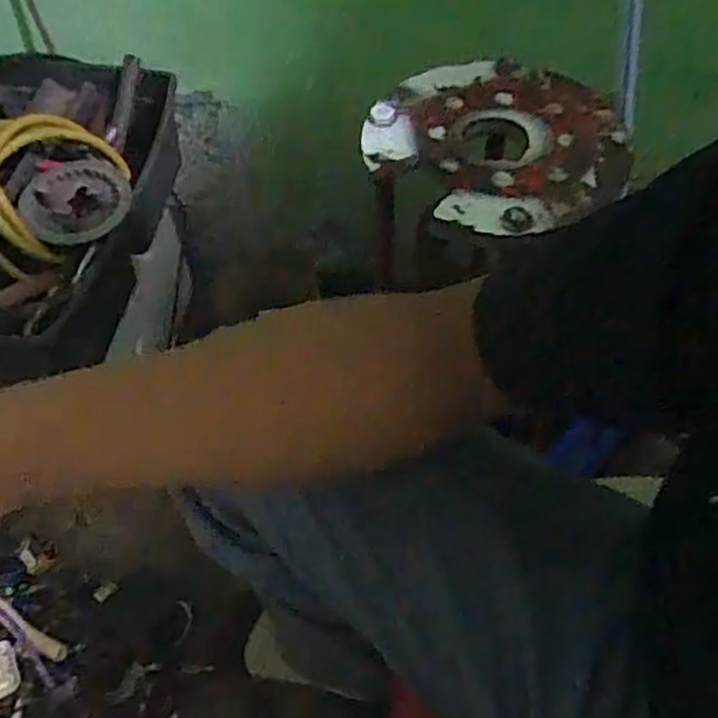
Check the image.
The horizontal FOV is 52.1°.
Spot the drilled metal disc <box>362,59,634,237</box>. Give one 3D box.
[{"bbox_3d":[0.112,-0.175,0.578,0.184,0.022,0.191,-3,53,3],"label":"drilled metal disc"}]

